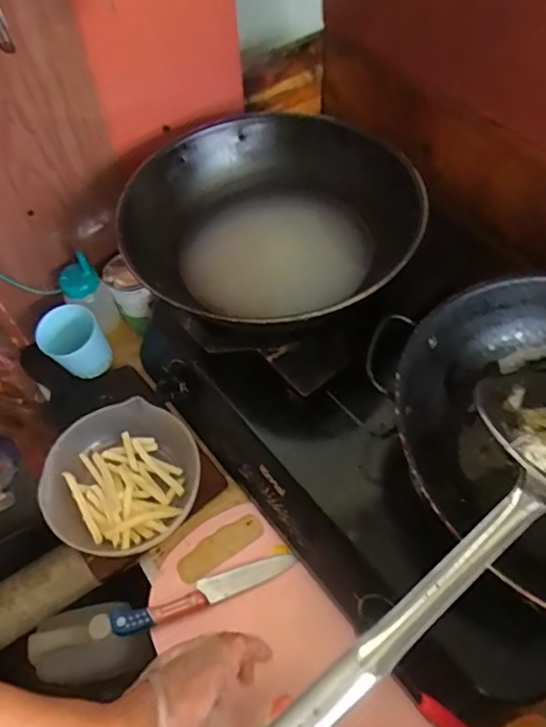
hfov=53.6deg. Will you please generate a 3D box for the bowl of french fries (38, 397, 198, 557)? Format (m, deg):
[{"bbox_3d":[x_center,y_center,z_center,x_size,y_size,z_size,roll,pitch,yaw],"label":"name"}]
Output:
[{"bbox_3d":[-0.170,0.132,0.621,0.159,0.059,0.172,-2,56,4],"label":"bowl of french fries"}]

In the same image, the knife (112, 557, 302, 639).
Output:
[{"bbox_3d":[-0.072,0.244,0.578,0.196,0.021,0.029,-19,57,-8],"label":"knife"}]

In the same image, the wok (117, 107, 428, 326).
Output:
[{"bbox_3d":[0.008,-0.142,0.600,0.268,0.129,0.298,-36,61,-18],"label":"wok"}]

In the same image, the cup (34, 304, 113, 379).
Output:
[{"bbox_3d":[-0.253,-0.016,0.708,0.073,0.102,0.072,-2,56,4],"label":"cup"}]

